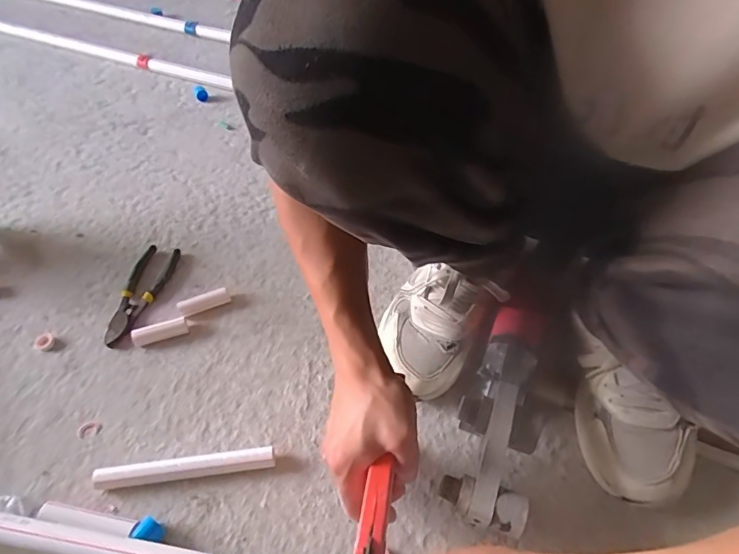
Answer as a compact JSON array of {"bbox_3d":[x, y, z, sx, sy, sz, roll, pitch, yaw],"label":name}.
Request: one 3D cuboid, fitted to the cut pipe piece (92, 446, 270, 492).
[{"bbox_3d":[-0.180,0.187,0.462,0.166,0.023,0.024,-7,52,-5],"label":"cut pipe piece"}]

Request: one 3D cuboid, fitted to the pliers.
[{"bbox_3d":[-0.299,0.020,0.613,0.054,0.010,0.157,6,52,6],"label":"pliers"}]

